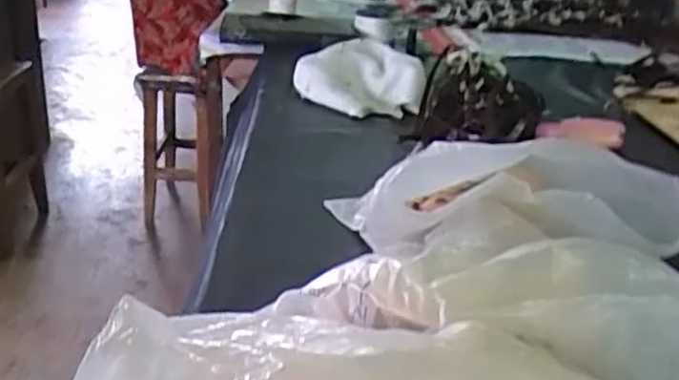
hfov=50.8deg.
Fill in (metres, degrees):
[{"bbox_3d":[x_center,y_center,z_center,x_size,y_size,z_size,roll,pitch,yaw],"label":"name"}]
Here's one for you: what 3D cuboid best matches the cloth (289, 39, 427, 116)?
[{"bbox_3d":[0.034,-0.190,1.197,0.208,0.095,0.139,7,24,6],"label":"cloth"}]

